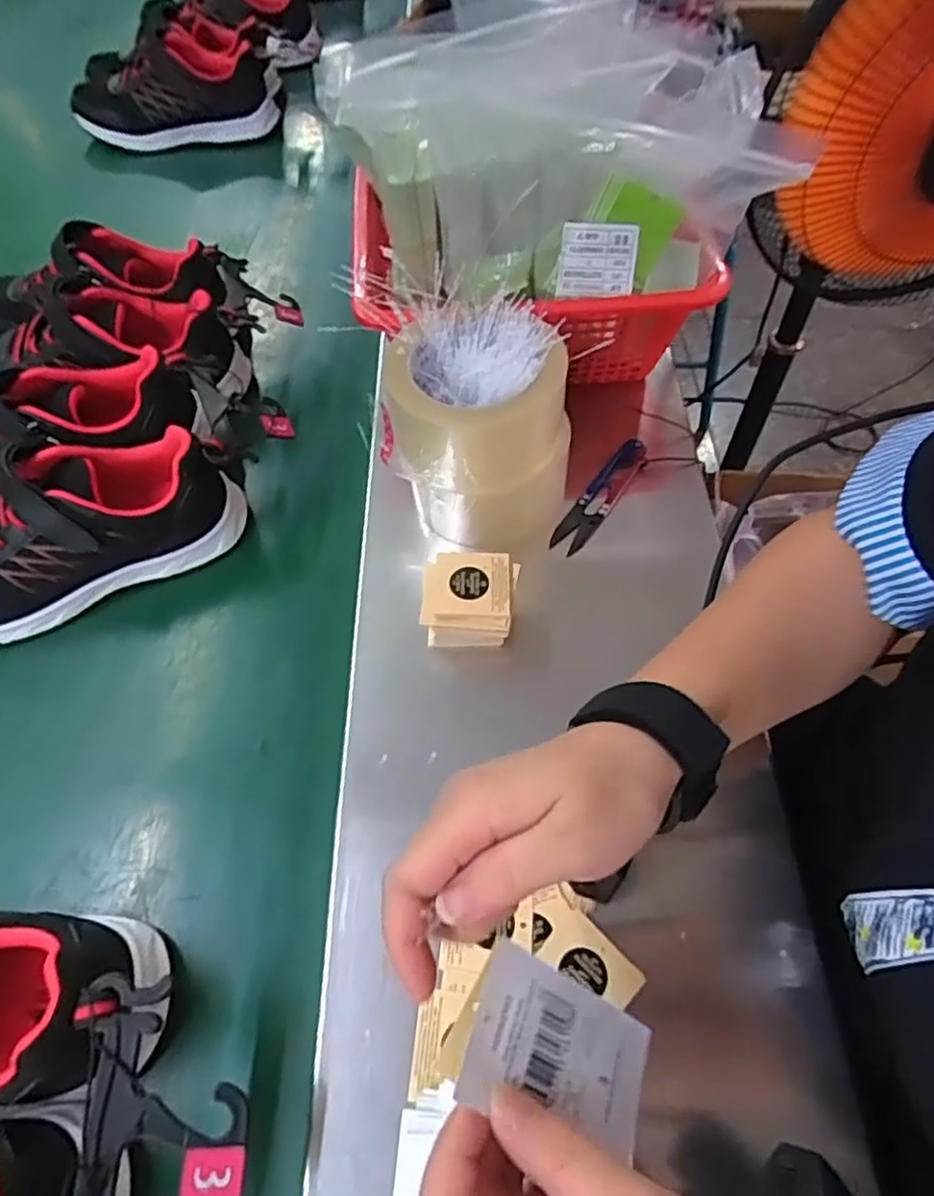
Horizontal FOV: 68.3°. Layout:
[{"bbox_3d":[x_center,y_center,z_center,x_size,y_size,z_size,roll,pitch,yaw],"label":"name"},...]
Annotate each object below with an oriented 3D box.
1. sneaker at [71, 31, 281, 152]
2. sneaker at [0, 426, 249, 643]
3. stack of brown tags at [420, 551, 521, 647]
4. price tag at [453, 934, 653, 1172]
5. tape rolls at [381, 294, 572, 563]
[{"bbox_3d":[-0.330,-0.571,0.780,0.230,0.084,0.098,-16,57,-6],"label":"sneaker"},{"bbox_3d":[-0.270,-0.041,0.462,0.231,0.091,0.074,-27,59,-12],"label":"sneaker"},{"bbox_3d":[0.001,0.001,0.422,0.054,0.031,0.050,3,57,6],"label":"stack of brown tags"},{"bbox_3d":[0.033,0.157,0.236,0.073,0.004,0.045,36,53,-16],"label":"price tag"},{"bbox_3d":[0.007,-0.100,0.451,0.108,0.143,0.102,-9,57,-1],"label":"tape rolls"}]

